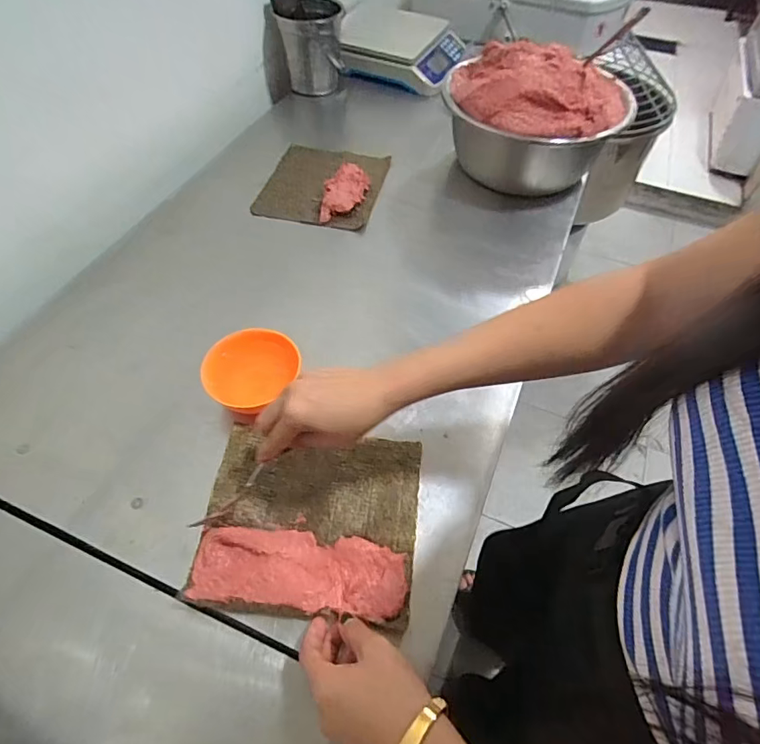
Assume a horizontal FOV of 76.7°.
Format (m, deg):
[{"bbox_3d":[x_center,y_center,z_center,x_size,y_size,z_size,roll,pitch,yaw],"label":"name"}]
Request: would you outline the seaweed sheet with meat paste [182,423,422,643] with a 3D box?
[{"bbox_3d":[-0.065,0.137,0.463,0.196,0.019,0.176,6,55,4],"label":"seaweed sheet with meat paste"}]

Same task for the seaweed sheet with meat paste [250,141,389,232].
[{"bbox_3d":[-0.091,-0.320,0.788,0.185,0.031,0.204,12,56,8],"label":"seaweed sheet with meat paste"}]

